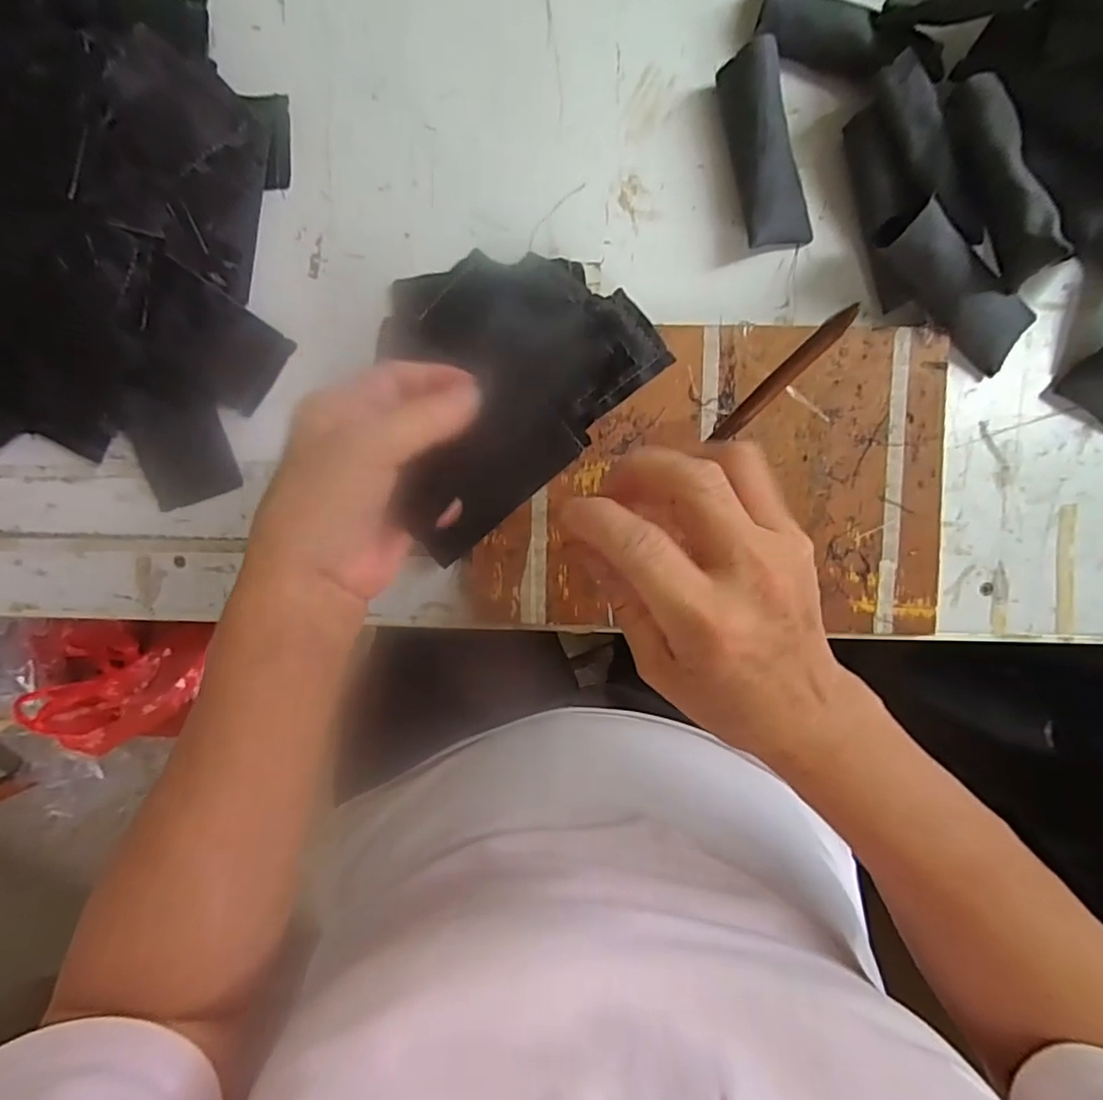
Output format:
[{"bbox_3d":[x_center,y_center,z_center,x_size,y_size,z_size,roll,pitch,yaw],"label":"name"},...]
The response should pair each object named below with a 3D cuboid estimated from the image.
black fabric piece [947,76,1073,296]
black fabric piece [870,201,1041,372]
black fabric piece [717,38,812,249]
[{"bbox_3d":[0.229,-0.189,0.299,0.025,0.017,0.102,-17,90,3],"label":"black fabric piece"},{"bbox_3d":[0.221,-0.143,0.323,0.113,0.021,0.036,28,93,-24],"label":"black fabric piece"},{"bbox_3d":[0.124,-0.227,0.337,0.039,0.027,0.103,-10,91,3],"label":"black fabric piece"}]

